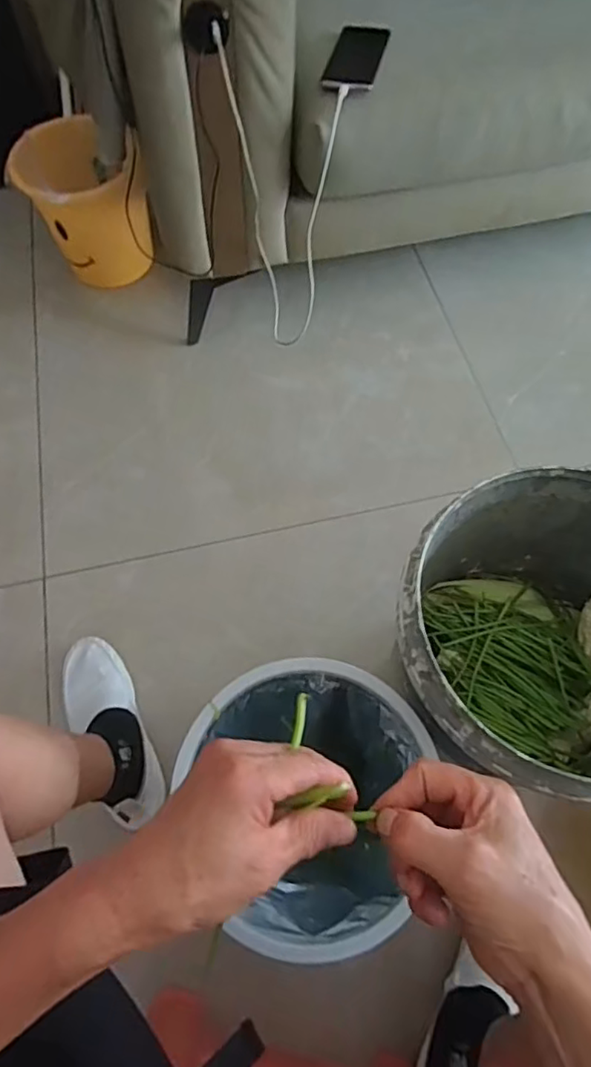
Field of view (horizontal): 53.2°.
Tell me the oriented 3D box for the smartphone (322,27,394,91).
[{"bbox_3d":[0.086,-0.665,0.819,0.071,0.009,0.158,13,64,6],"label":"smartphone"}]

